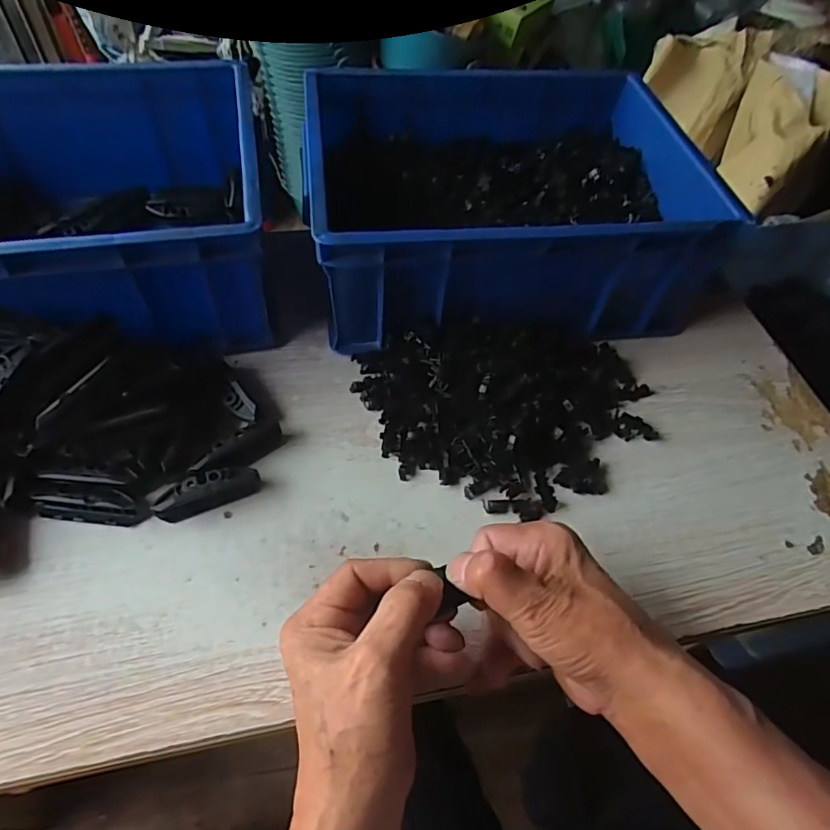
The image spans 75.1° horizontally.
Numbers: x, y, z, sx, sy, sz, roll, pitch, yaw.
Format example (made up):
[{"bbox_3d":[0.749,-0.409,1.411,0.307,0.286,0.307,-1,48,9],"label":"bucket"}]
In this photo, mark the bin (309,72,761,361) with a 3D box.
[{"bbox_3d":[0.071,-0.200,0.512,0.331,0.126,0.272,-6,56,-9],"label":"bin"}]

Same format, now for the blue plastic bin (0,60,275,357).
[{"bbox_3d":[-0.300,-0.172,0.462,0.335,0.125,0.282,-7,56,-10],"label":"blue plastic bin"}]

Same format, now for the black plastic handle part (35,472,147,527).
[{"bbox_3d":[-0.222,0.059,0.373,0.072,0.018,0.027,6,55,-1],"label":"black plastic handle part"}]

